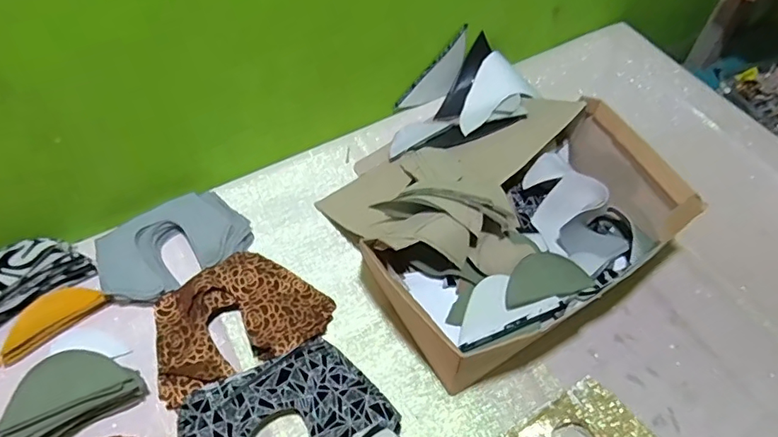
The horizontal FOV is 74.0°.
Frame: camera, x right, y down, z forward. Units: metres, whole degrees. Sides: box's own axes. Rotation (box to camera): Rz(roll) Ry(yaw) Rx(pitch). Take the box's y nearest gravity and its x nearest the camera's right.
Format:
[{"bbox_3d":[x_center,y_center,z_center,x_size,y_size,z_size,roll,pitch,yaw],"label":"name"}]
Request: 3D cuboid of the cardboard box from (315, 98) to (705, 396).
[{"bbox_3d":[0.122,-0.022,0.619,0.347,0.107,0.313,-27,59,-19],"label":"cardboard box"}]

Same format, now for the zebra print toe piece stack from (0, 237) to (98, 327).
[{"bbox_3d":[-0.413,0.062,0.583,0.129,0.055,0.069,-29,59,-20],"label":"zebra print toe piece stack"}]

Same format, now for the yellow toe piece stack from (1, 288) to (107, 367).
[{"bbox_3d":[-0.375,0.109,0.567,0.111,0.019,0.043,-37,62,-24],"label":"yellow toe piece stack"}]

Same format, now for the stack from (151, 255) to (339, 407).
[{"bbox_3d":[-0.166,0.108,0.563,0.187,0.041,0.125,-27,59,-19],"label":"stack"}]

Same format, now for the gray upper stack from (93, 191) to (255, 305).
[{"bbox_3d":[-0.255,0.034,0.619,0.168,0.038,0.110,-27,59,-19],"label":"gray upper stack"}]

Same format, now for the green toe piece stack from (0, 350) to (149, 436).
[{"bbox_3d":[-0.313,0.174,0.507,0.124,0.059,0.059,-23,57,-16],"label":"green toe piece stack"}]

